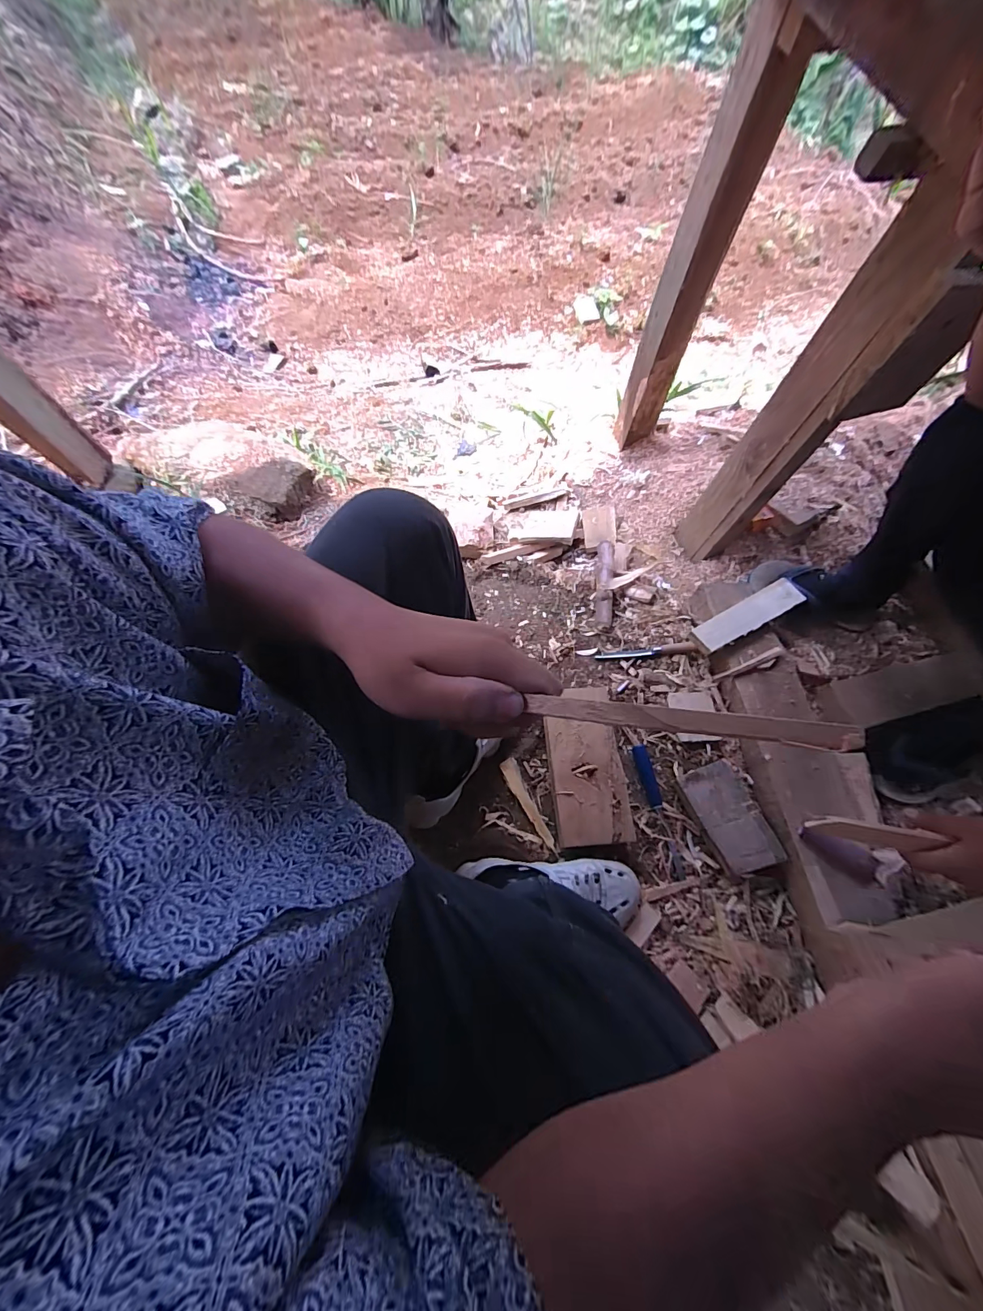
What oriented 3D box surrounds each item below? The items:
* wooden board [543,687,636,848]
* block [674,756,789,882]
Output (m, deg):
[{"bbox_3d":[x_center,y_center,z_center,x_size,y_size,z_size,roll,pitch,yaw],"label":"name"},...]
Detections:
[{"bbox_3d":[0.157,0.178,0.738,0.119,0.028,0.256,-5,68,-1],"label":"wooden board"},{"bbox_3d":[0.388,0.264,0.719,0.095,0.039,0.167,-19,69,-6],"label":"block"}]

